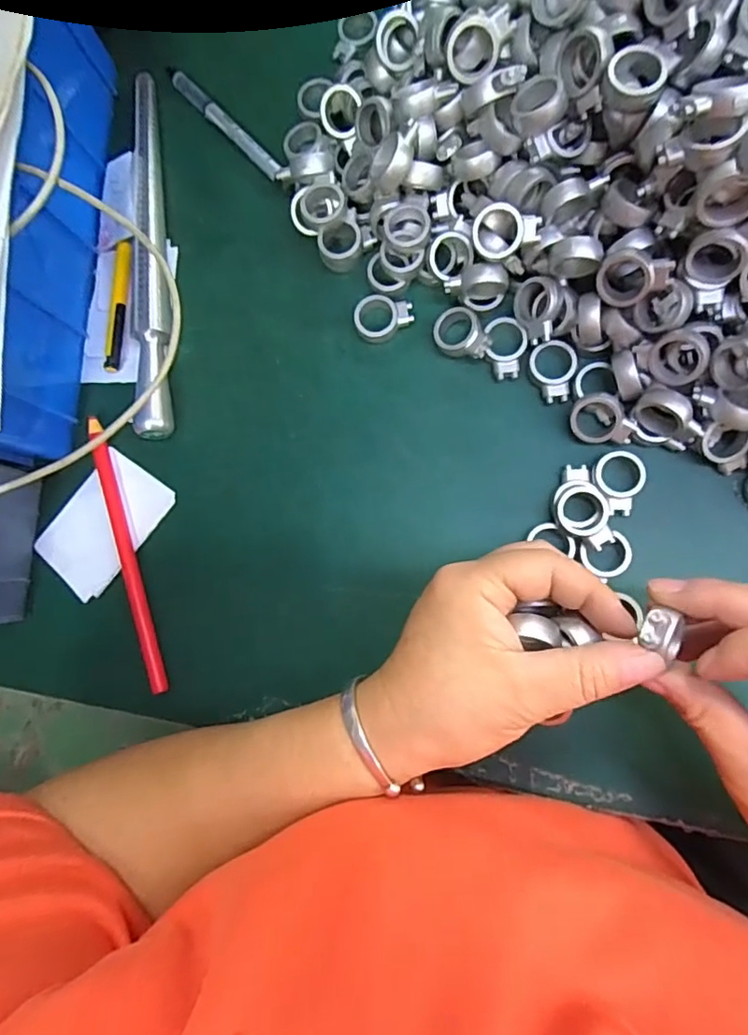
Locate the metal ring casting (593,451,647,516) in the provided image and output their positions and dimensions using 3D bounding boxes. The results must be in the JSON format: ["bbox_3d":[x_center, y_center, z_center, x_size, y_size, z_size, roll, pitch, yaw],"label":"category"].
[{"bbox_3d":[0.131,-0.018,0.295,0.026,0.005,0.033,2,84,8],"label":"metal ring casting"}]

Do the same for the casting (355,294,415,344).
[{"bbox_3d":[0.006,-0.117,0.325,0.033,0.009,0.026,-8,83,7],"label":"casting"}]

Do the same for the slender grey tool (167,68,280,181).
[{"bbox_3d":[-0.095,-0.250,0.351,0.011,0.008,0.104,-44,80,2],"label":"slender grey tool"}]

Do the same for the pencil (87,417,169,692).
[{"bbox_3d":[-0.147,0.020,0.330,0.008,0.012,0.167,-17,82,6],"label":"pencil"}]

